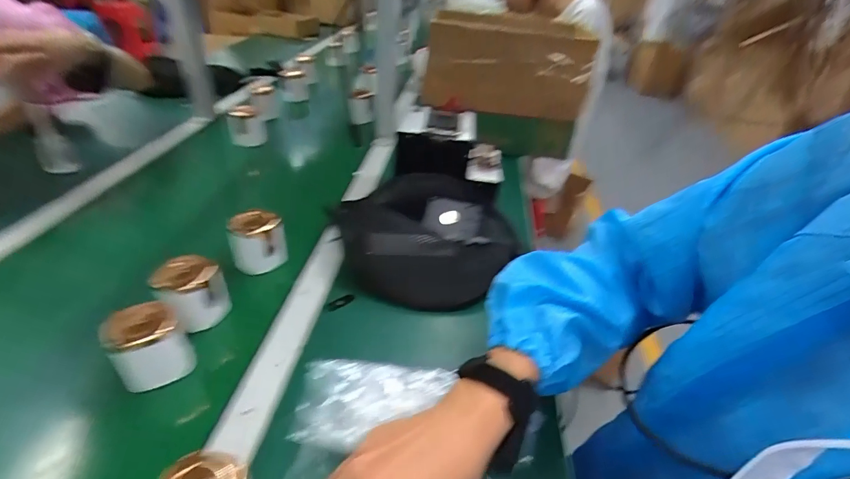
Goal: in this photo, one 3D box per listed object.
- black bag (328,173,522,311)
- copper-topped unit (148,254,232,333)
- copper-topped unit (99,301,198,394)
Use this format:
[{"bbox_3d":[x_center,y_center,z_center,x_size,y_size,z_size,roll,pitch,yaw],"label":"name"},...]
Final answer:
[{"bbox_3d":[0.009,-0.005,0.606,0.266,0.089,0.216,-6,39,-14],"label":"black bag"},{"bbox_3d":[-0.284,0.059,0.490,0.077,0.066,0.067,31,45,30],"label":"copper-topped unit"},{"bbox_3d":[-0.288,0.105,0.423,0.064,0.082,0.060,-27,48,-34],"label":"copper-topped unit"}]

